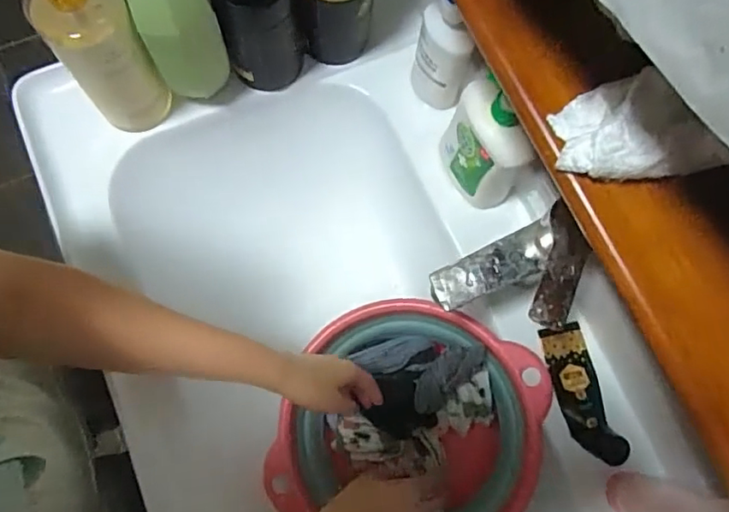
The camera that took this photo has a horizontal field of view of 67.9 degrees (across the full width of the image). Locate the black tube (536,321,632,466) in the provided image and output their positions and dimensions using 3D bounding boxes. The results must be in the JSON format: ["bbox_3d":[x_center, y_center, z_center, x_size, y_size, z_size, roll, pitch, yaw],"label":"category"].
[{"bbox_3d":[0.221,0.138,0.550,0.047,0.025,0.140,-11,63,-4],"label":"black tube"}]

